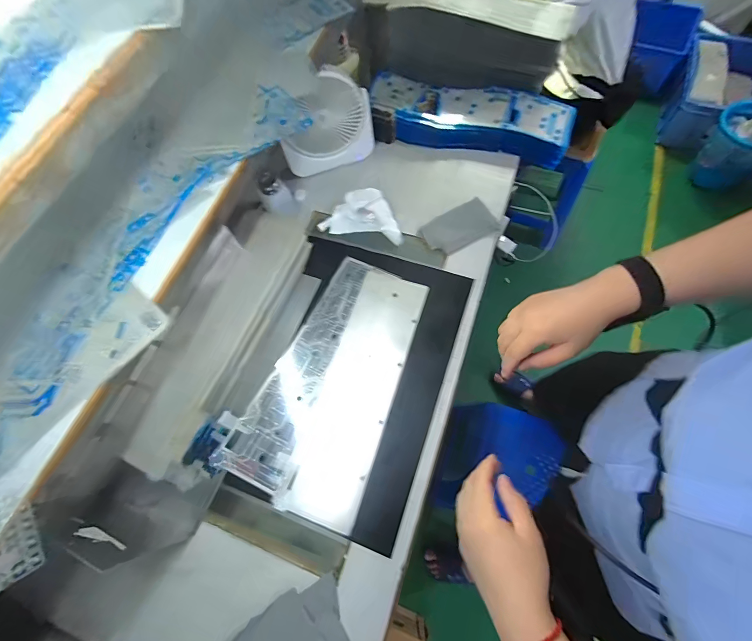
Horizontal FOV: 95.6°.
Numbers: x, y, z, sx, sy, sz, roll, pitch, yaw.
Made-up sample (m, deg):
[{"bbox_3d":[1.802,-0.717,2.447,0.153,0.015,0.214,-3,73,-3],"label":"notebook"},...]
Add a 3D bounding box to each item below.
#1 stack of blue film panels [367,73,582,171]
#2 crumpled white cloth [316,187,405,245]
[{"bbox_3d":[0.198,-0.436,0.751,0.438,0.066,0.152,14,70,9],"label":"stack of blue film panels"},{"bbox_3d":[-0.026,-0.218,0.693,0.170,0.031,0.099,9,70,7],"label":"crumpled white cloth"}]

